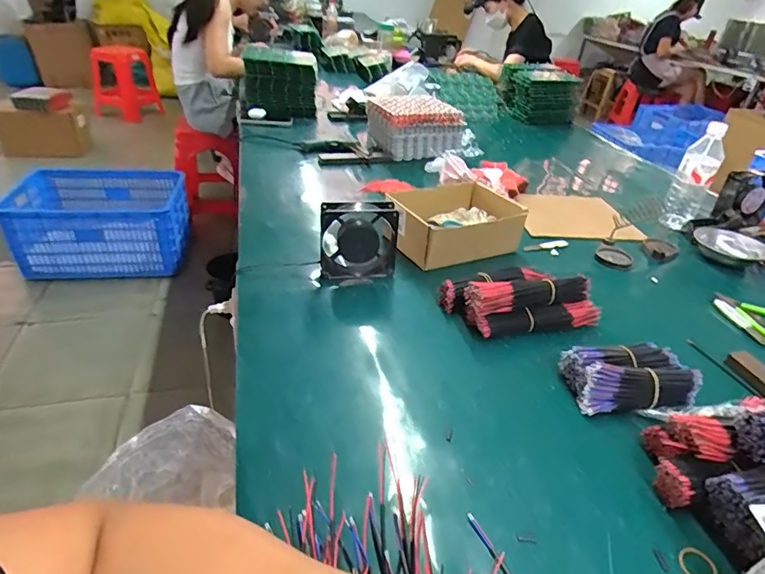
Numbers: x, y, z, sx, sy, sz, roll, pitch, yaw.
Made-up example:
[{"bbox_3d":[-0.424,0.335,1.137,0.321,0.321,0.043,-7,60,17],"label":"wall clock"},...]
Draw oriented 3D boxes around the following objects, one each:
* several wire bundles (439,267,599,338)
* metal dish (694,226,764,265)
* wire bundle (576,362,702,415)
[{"bbox_3d":[0.204,0.010,0.724,0.213,0.079,0.127,-6,37,-17],"label":"several wire bundles"},{"bbox_3d":[0.704,-0.078,0.961,0.129,0.041,0.098,15,36,12],"label":"metal dish"},{"bbox_3d":[0.320,0.127,0.592,0.152,0.054,0.046,0,35,-9],"label":"wire bundle"}]

